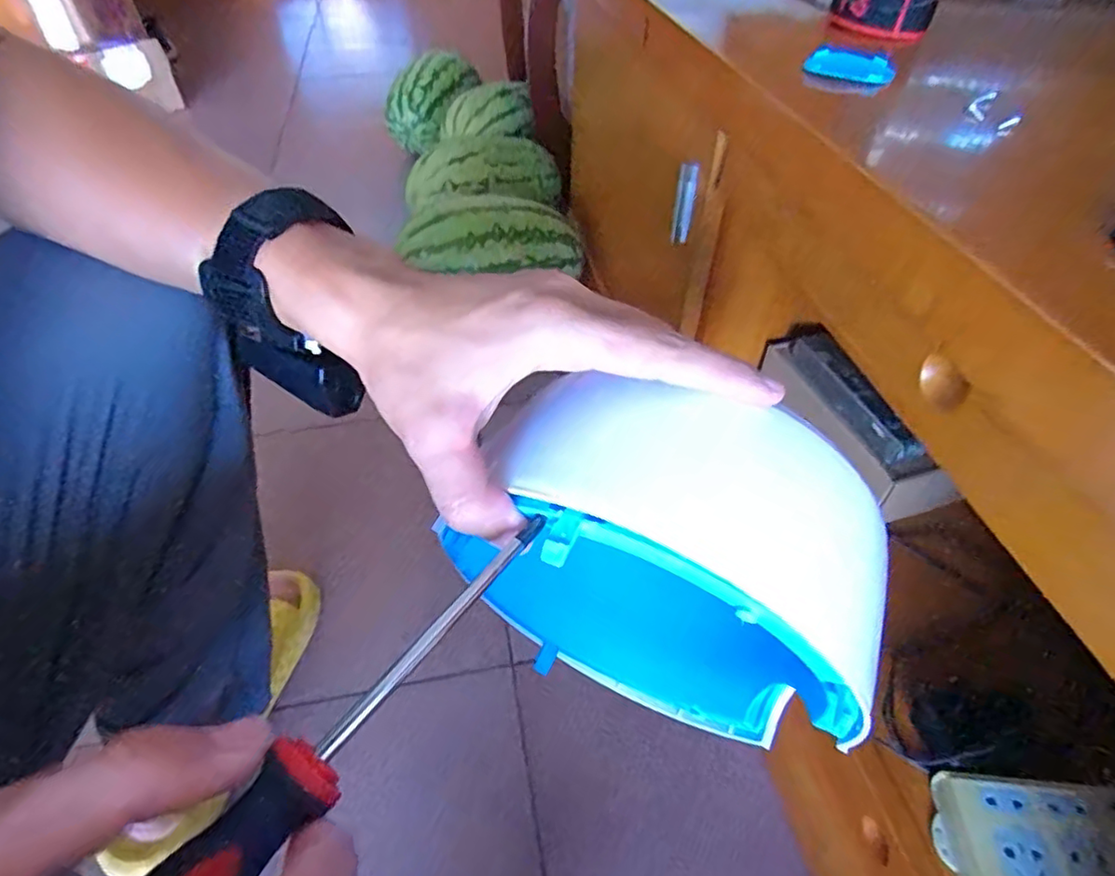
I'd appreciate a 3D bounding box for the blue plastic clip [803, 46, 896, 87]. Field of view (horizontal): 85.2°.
[{"bbox_3d":[0.193,-0.248,0.405,0.058,0.016,0.027,26,51,22],"label":"blue plastic clip"}]

